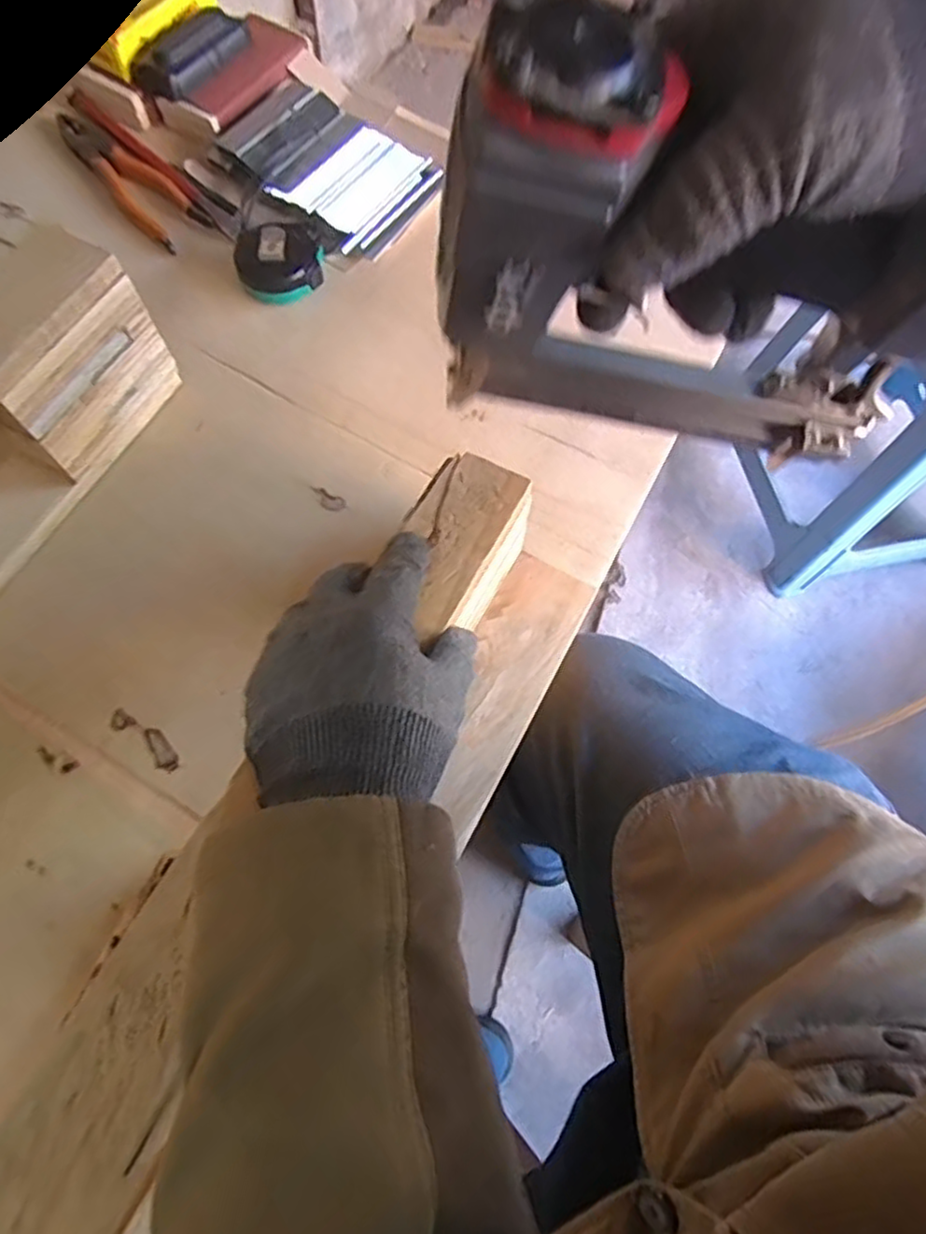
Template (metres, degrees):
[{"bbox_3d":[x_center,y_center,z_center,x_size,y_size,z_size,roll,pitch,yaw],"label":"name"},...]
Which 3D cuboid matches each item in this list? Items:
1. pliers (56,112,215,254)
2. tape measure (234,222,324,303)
[{"bbox_3d":[-0.297,-0.386,0.599,0.050,0.011,0.191,-42,75,-16],"label":"pliers"},{"bbox_3d":[-0.149,-0.294,0.555,0.066,0.029,0.066,0,69,-1],"label":"tape measure"}]

